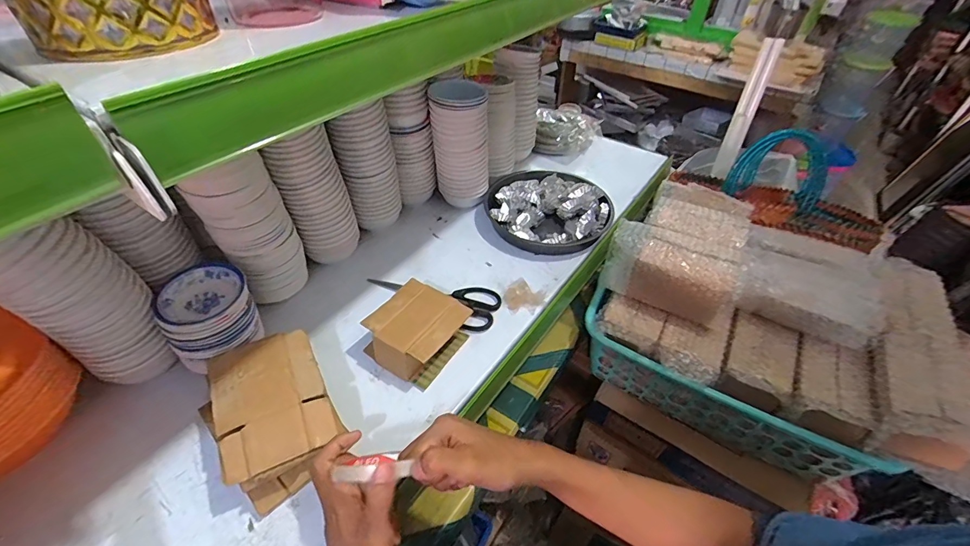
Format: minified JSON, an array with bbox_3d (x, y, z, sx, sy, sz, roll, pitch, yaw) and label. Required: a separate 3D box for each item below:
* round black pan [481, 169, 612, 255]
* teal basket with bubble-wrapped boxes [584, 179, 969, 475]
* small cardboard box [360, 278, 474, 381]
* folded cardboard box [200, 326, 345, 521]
[{"bbox_3d":[0.108,-0.113,0.729,0.211,0.044,0.205,1,43,-1],"label":"round black pan"},{"bbox_3d":[0.412,0.079,0.664,0.431,0.236,0.309,25,48,22],"label":"teal basket with bubble-wrapped boxes"},{"bbox_3d":[-0.083,0.072,0.521,0.096,0.054,0.106,26,48,23],"label":"small cardboard box"},{"bbox_3d":[-0.215,0.142,0.433,0.113,0.063,0.153,-27,51,-28],"label":"folded cardboard box"}]

